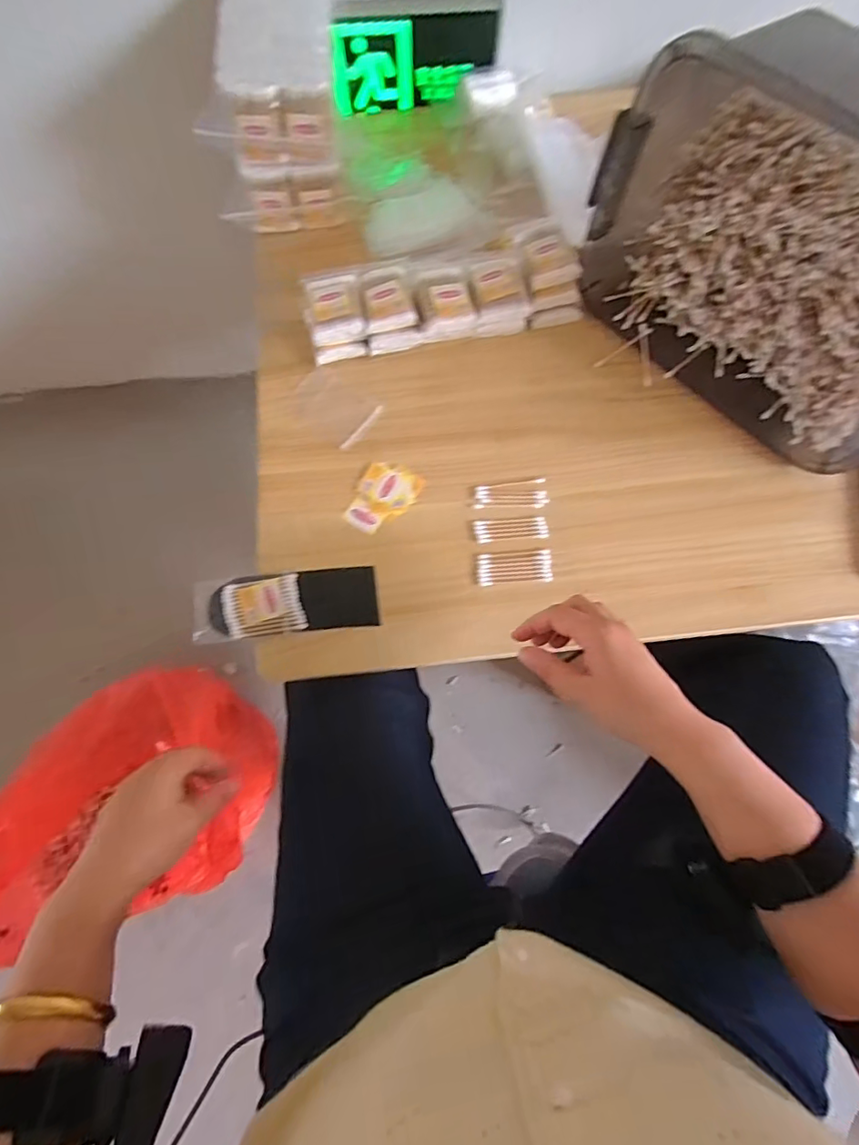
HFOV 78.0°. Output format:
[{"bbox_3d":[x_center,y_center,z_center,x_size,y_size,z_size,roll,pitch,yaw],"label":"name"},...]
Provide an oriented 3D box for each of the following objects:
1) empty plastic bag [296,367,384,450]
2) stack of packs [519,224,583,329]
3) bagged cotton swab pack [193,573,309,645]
[{"bbox_3d":[-0.109,-0.188,0.604,0.099,0.004,0.067,38,76,12],"label":"empty plastic bag"},{"bbox_3d":[0.139,-0.351,0.619,0.065,0.044,0.106,-11,72,-3],"label":"stack of packs"},{"bbox_3d":[-0.180,0.033,0.529,0.105,0.006,0.063,-8,72,-2],"label":"bagged cotton swab pack"}]

